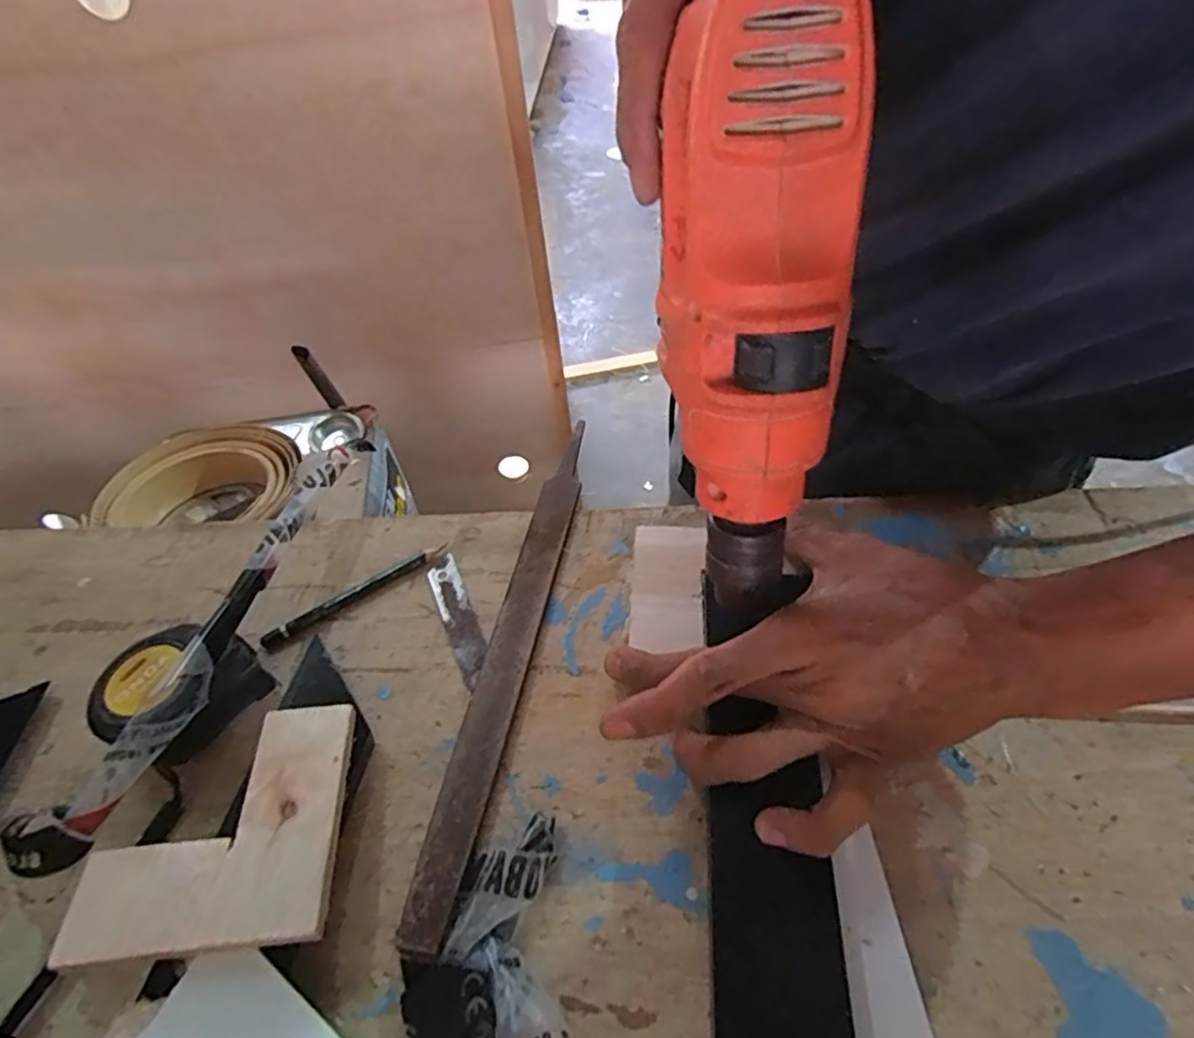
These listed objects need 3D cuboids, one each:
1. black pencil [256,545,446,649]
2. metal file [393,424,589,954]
[{"bbox_3d":[-0.136,0.043,0.364,0.106,0.005,0.010,-28,51,-19],"label":"black pencil"},{"bbox_3d":[-0.042,0.056,0.340,0.023,0.011,0.292,5,48,11],"label":"metal file"}]

